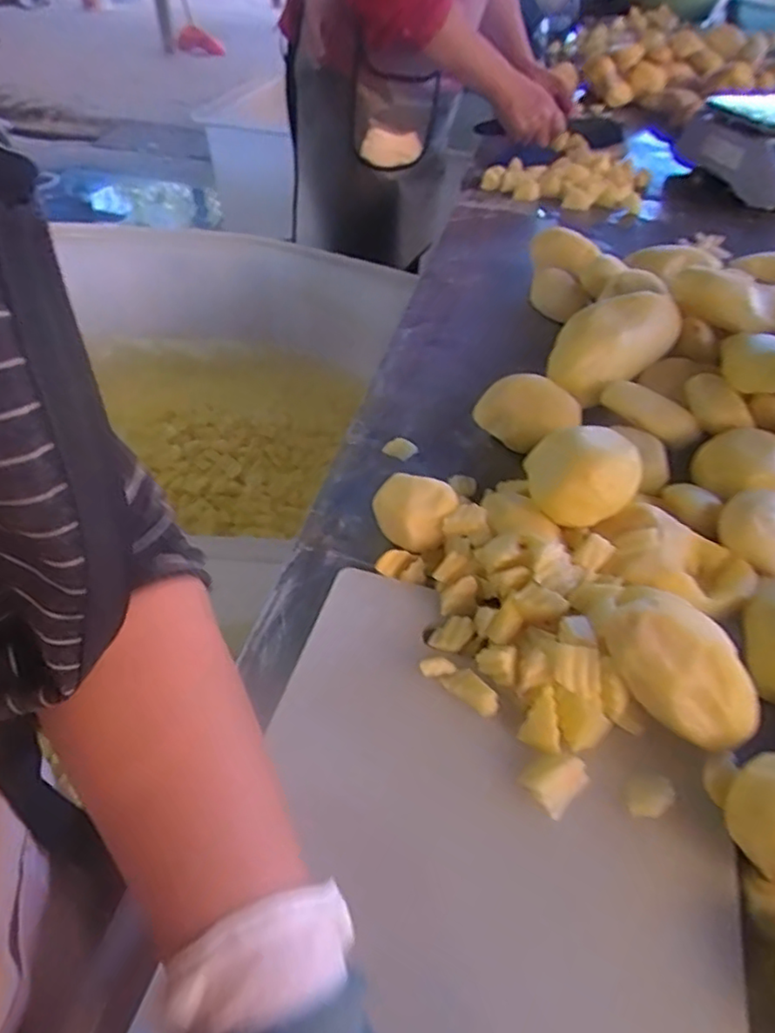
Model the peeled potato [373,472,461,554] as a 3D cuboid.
[{"bbox_3d":[0.022,-0.003,0.465,0.050,0.044,0.052,1,47,-1],"label":"peeled potato"}]

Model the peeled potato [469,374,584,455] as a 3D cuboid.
[{"bbox_3d":[0.119,-0.086,0.546,0.085,0.046,0.059,34,56,29],"label":"peeled potato"}]

